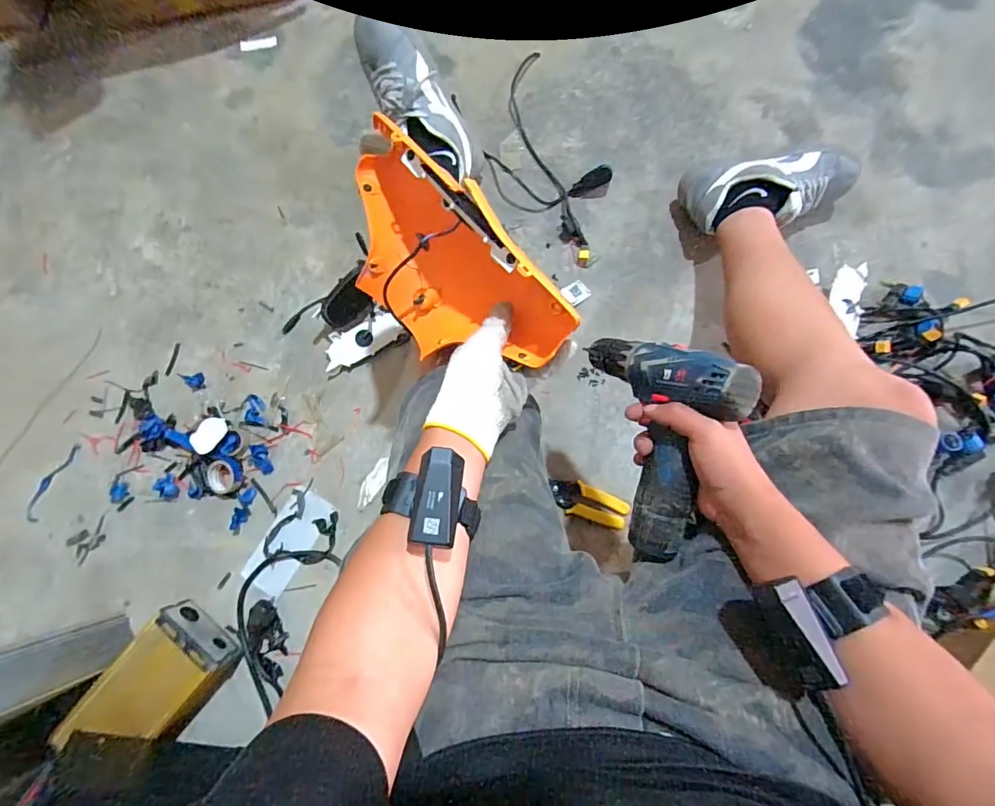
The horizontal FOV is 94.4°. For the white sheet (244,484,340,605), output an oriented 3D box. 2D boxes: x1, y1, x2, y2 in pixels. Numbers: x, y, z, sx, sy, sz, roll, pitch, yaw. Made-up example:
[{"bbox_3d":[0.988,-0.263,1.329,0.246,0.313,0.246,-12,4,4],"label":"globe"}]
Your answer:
[{"bbox_3d":[-0.328,0.217,0.725,0.072,0.010,0.161,31,84,3],"label":"white sheet"}]

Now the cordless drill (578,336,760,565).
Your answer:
[{"bbox_3d":[0.174,0.014,0.438,0.062,0.152,0.224,8,61,-35],"label":"cordless drill"}]

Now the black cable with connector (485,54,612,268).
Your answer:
[{"bbox_3d":[0.083,-0.421,0.803,0.189,0.048,0.395,-29,84,-3],"label":"black cable with connector"}]

